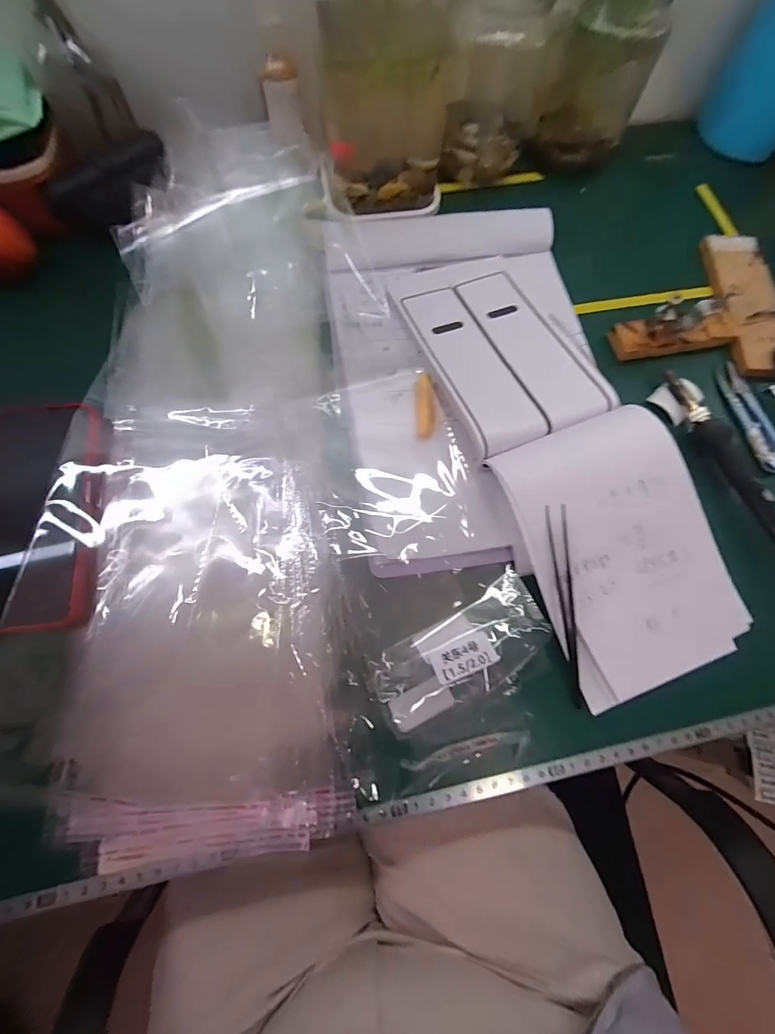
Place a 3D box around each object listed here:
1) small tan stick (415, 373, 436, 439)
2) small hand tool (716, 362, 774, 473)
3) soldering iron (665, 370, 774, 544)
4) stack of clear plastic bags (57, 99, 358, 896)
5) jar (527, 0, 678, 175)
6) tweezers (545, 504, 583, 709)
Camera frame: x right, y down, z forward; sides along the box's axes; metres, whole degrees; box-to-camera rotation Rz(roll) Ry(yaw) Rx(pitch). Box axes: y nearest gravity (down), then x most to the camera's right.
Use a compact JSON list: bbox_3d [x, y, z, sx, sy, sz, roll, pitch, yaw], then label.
[{"bbox_3d":[0.030,-0.087,0.325,0.015,0.006,0.055,-1,72,-2],"label":"small tan stick"},{"bbox_3d":[0.299,-0.084,0.337,0.024,0.013,0.100,-6,72,-4],"label":"small hand tool"},{"bbox_3d":[0.267,-0.030,0.311,0.019,0.020,0.192,-19,73,-8],"label":"soldering iron"},{"bbox_3d":[-0.136,-0.073,0.312,0.184,0.028,0.554,-5,72,-3],"label":"stack of clear plastic bags"},{"bbox_3d":[0.197,-0.424,0.365,0.115,0.163,0.083,-25,74,-10],"label":"jar"},{"bbox_3d":[0.119,0.058,0.272,0.014,0.008,0.131,-5,88,-3],"label":"tweezers"}]

